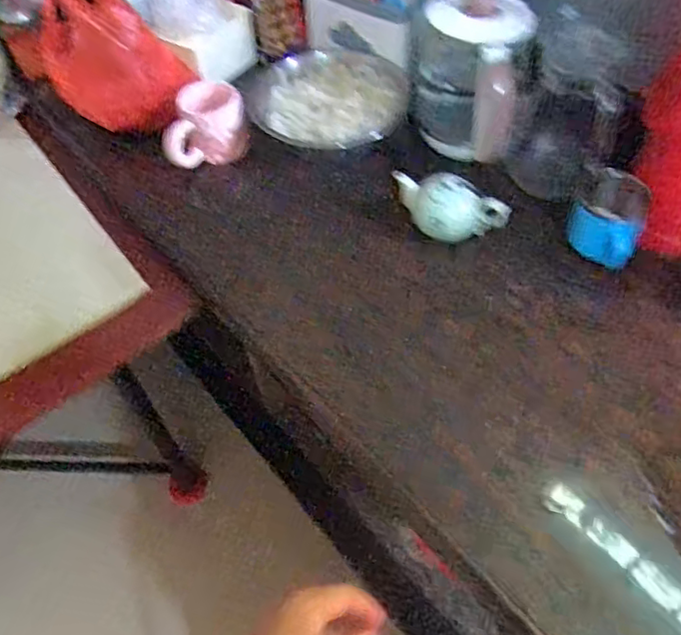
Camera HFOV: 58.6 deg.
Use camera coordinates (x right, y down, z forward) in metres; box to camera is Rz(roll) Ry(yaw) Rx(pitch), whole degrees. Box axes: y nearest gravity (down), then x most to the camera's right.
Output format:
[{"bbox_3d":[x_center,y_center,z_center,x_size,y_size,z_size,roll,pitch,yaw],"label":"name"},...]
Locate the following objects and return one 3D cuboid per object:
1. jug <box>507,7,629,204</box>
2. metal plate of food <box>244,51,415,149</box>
[{"bbox_3d":[0.285,-0.255,0.764,0.121,0.201,0.104,17,57,15],"label":"jug"},{"bbox_3d":[-0.018,-0.340,0.906,0.233,0.046,0.230,-2,54,2],"label":"metal plate of food"}]

